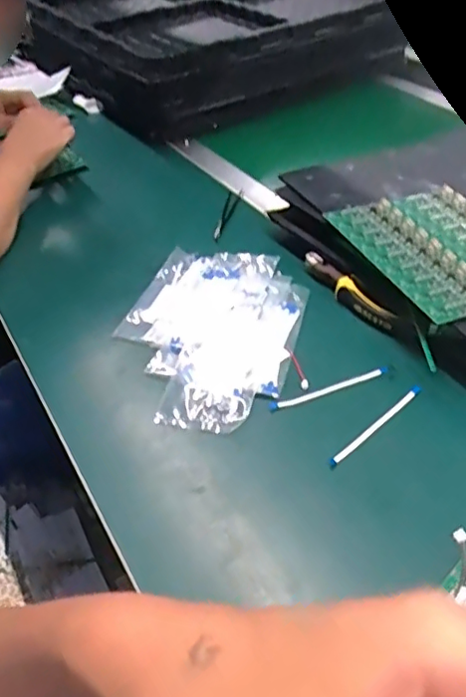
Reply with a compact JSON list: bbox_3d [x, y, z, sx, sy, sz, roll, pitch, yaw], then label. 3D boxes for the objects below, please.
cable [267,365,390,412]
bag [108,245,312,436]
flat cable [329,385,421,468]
[{"bbox_3d":[0.087,0.036,0.537,0.116,0.005,0.008,-17,44,-12],"label":"cable"},{"bbox_3d":[-0.027,-0.020,0.593,0.173,0.017,0.237,8,45,14],"label":"bag"},{"bbox_3d":[0.122,0.065,0.501,0.116,0.004,0.007,-33,50,-27],"label":"flat cable"}]

